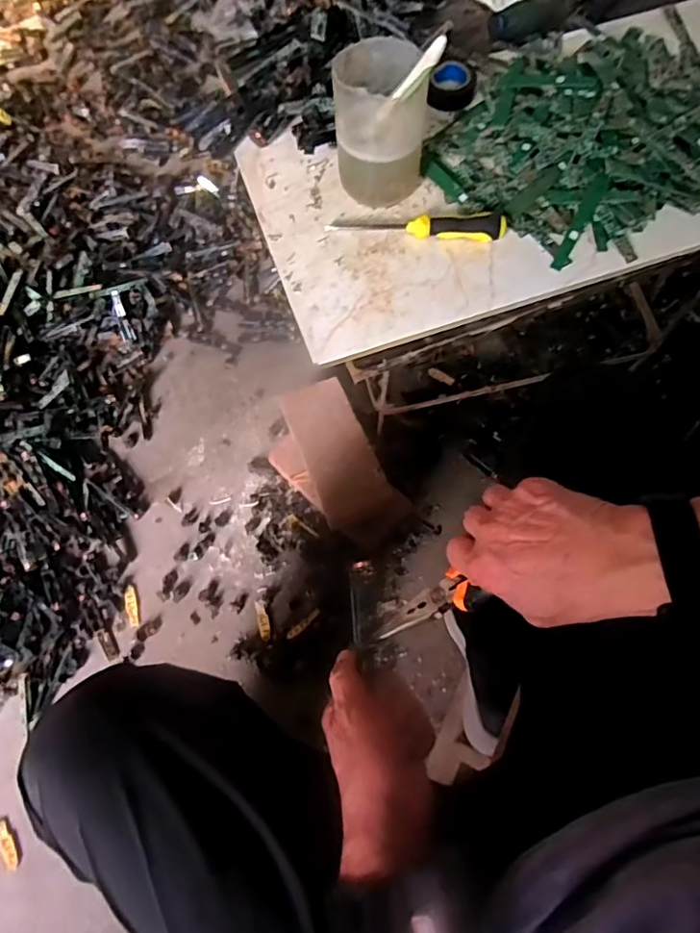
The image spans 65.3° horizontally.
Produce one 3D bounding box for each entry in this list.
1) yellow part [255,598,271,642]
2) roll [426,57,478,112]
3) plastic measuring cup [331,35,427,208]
[{"bbox_3d":[-0.133,0.236,0.840,0.017,0.007,0.060,-11,73,-5],"label":"yellow part"},{"bbox_3d":[0.107,-0.396,0.568,0.047,0.023,0.049,0,69,0],"label":"roll"},{"bbox_3d":[0.026,-0.292,0.473,0.080,0.103,0.075,1,72,-2],"label":"plastic measuring cup"}]

